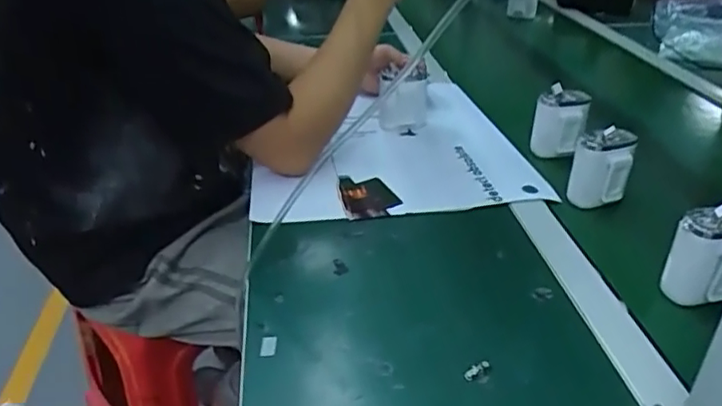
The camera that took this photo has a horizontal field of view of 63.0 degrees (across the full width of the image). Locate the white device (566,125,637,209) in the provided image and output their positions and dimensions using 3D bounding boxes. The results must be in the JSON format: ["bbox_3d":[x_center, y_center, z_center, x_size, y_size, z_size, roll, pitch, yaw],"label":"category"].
[{"bbox_3d":[0.271,-0.034,0.662,0.063,0.092,0.048,12,33,21],"label":"white device"}]

